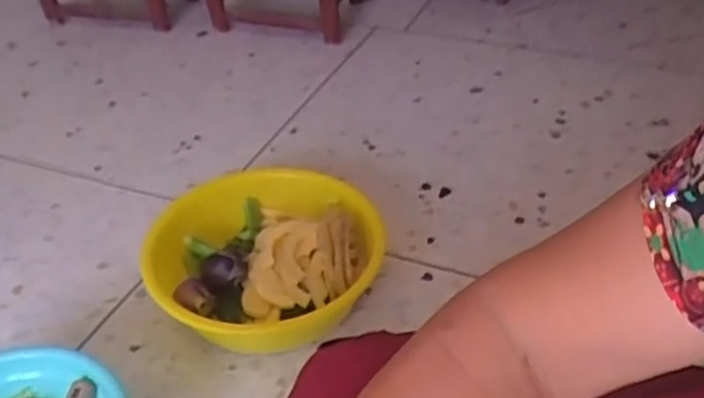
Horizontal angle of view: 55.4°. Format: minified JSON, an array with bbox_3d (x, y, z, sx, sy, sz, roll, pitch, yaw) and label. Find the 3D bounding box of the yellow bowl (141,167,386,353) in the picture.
[{"bbox_3d":[-0.128,0.085,1.066,0.343,0.106,0.397,7,38,13],"label":"yellow bowl"}]

